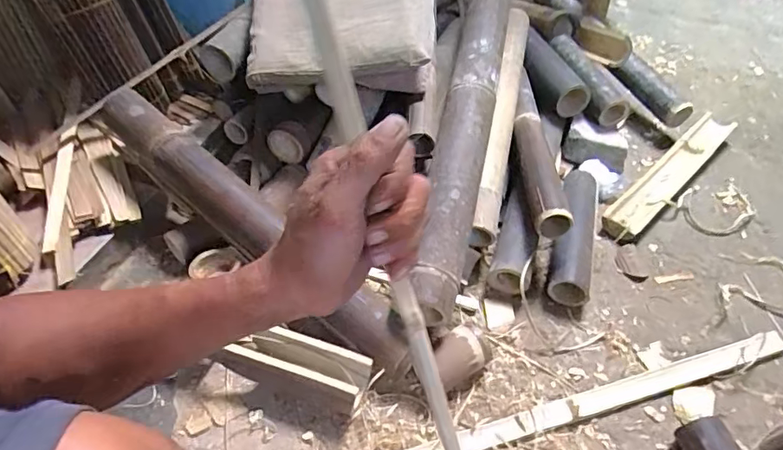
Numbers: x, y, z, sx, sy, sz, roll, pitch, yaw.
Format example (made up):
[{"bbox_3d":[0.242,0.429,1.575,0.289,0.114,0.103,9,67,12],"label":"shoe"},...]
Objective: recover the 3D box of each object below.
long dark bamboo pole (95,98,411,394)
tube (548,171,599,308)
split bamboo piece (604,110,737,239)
[{"bbox_3d":[-0.218,-0.006,0.764,0.639,0.078,0.080,40,59,12],"label":"long dark bamboo pole"},{"bbox_3d":[0.319,0.002,0.860,0.069,0.072,0.295,15,50,13],"label":"tube"},{"bbox_3d":[0.542,-0.099,0.979,0.442,0.029,0.069,-34,57,-28],"label":"split bamboo piece"}]

